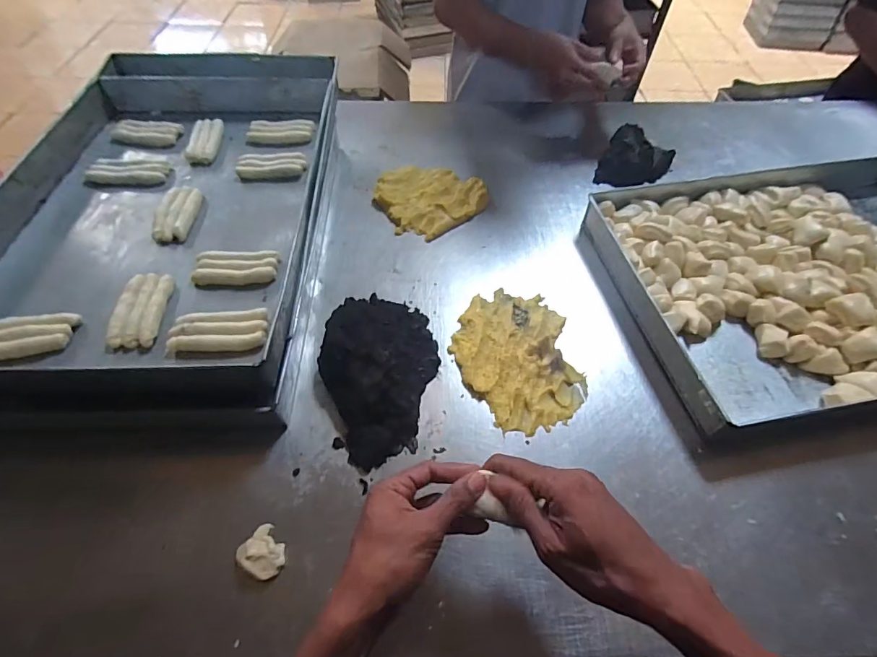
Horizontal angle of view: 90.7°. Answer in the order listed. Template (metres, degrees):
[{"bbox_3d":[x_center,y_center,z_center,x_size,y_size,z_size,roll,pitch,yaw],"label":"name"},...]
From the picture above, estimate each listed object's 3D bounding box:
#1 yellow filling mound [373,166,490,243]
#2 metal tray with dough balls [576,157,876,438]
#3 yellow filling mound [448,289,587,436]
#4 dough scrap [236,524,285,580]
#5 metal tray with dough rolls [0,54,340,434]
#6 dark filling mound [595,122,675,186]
[{"bbox_3d":[-0.013,-0.235,0.764,0.183,0.019,0.172,-31,60,-21],"label":"yellow filling mound"},{"bbox_3d":[0.572,-0.096,0.650,0.613,0.056,0.417,-9,55,-8],"label":"metal tray with dough balls"},{"bbox_3d":[0.102,0.032,0.573,0.154,0.026,0.203,-8,54,-6],"label":"yellow filling mound"},{"bbox_3d":[-0.173,0.222,0.432,0.042,0.022,0.041,0,54,-1],"label":"dough scrap"},{"bbox_3d":[-0.393,-0.192,0.662,0.420,0.123,0.664,0,54,-1],"label":"metal tray with dough rolls"},{"bbox_3d":[0.378,-0.327,0.820,0.123,0.043,0.183,23,57,15],"label":"dark filling mound"}]

